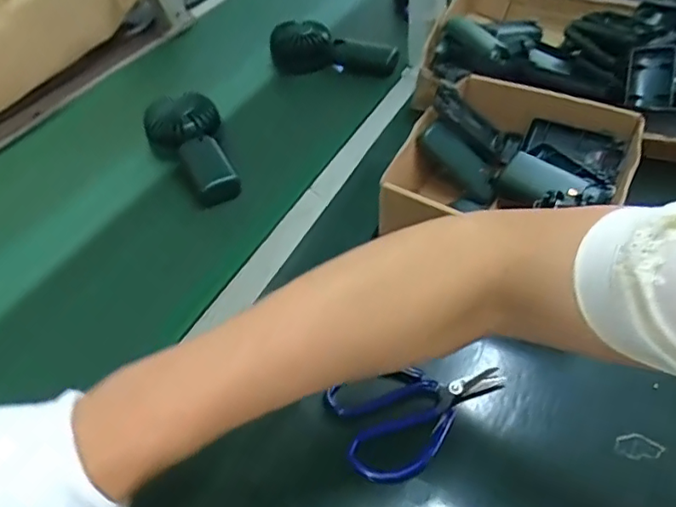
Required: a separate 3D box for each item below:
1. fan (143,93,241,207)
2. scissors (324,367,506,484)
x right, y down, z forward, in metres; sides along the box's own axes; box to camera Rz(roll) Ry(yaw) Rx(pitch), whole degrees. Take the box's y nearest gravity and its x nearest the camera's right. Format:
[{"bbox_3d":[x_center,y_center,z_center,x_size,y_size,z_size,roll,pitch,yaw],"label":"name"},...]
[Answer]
[{"bbox_3d":[-0.153,-0.123,0.628,0.073,0.044,0.155,-23,65,-25],"label":"fan"},{"bbox_3d":[0.062,0.110,0.406,0.125,0.017,0.073,-20,45,-16],"label":"scissors"}]

